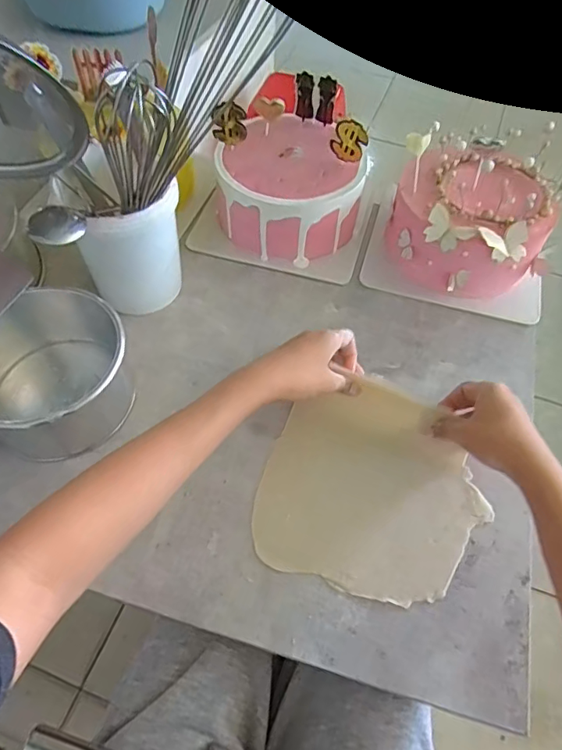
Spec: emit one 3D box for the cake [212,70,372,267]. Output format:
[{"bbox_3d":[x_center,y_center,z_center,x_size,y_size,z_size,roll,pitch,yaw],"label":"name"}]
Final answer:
[{"bbox_3d":[0.010,-0.243,0.607,0.170,0.140,0.176,-2,56,-3],"label":"cake"}]

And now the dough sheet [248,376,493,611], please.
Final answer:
[{"bbox_3d":[0.084,0.097,0.454,0.187,0.026,0.185,15,56,9],"label":"dough sheet"}]

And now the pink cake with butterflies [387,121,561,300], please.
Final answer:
[{"bbox_3d":[0.222,-0.183,0.577,0.181,0.129,0.161,19,57,11],"label":"pink cake with butterflies"}]

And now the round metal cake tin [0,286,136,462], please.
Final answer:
[{"bbox_3d":[-0.218,-0.002,0.465,0.142,0.077,0.141,1,56,-1],"label":"round metal cake tin"}]

